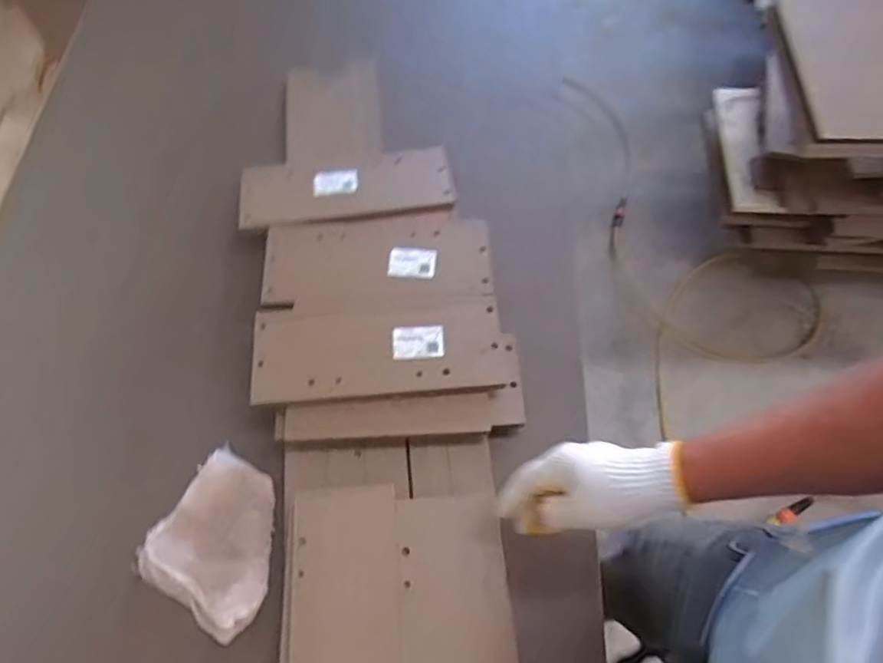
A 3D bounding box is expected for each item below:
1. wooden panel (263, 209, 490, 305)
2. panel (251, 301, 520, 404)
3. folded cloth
[{"bbox_3d":[-0.087,-0.093,0.821,0.295,0.023,0.139,-5,64,-4],"label":"wooden panel"},{"bbox_3d":[-0.068,0.020,0.751,0.316,0.026,0.124,-1,64,-2],"label":"panel"},{"bbox_3d":[-0.242,0.232,0.685,0.152,0.030,0.158,31,67,13],"label":"folded cloth"}]

